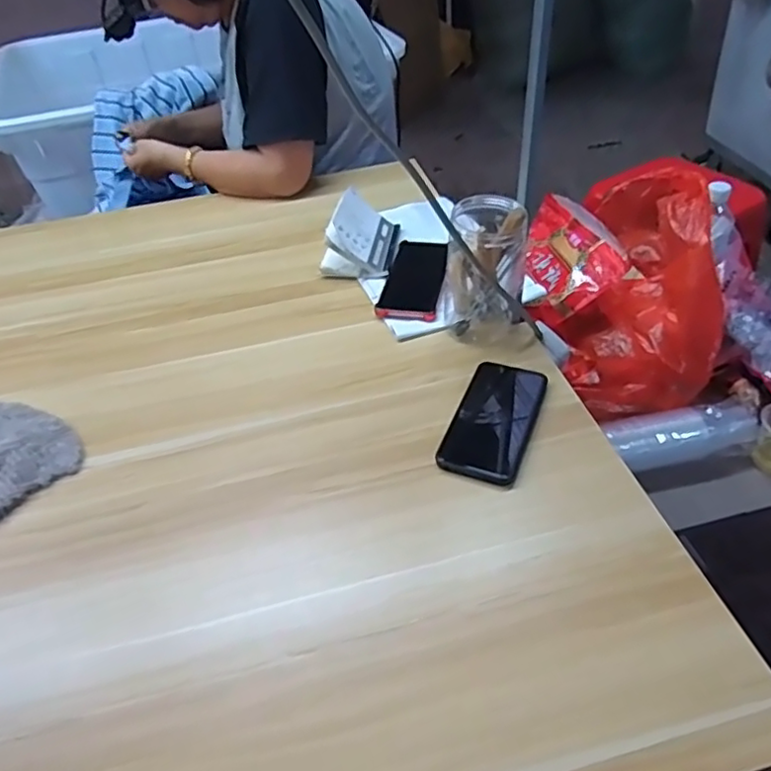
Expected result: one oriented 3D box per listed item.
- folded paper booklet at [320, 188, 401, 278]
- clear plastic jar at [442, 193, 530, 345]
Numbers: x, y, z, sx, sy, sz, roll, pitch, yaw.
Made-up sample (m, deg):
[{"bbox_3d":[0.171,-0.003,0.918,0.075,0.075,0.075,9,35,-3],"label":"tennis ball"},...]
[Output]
[{"bbox_3d":[-0.035,-0.218,0.865,0.095,0.064,0.139,3,46,10],"label":"folded paper booklet"},{"bbox_3d":[0.113,-0.132,0.695,0.086,0.150,0.073,-18,47,-11],"label":"clear plastic jar"}]

